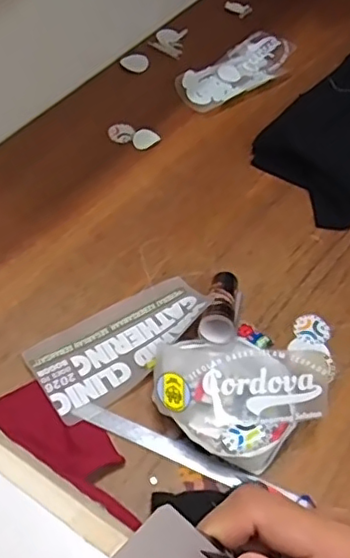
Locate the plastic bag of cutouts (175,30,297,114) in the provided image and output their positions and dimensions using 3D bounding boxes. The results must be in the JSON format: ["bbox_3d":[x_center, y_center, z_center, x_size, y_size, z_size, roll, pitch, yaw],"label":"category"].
[{"bbox_3d":[0.146,-0.470,1.334,0.140,0.022,0.341,39,59,23],"label":"plastic bag of cutouts"}]

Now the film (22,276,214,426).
[{"bbox_3d":[-0.072,0.082,0.870,0.278,0.047,0.135,-29,60,-24],"label":"film"}]

